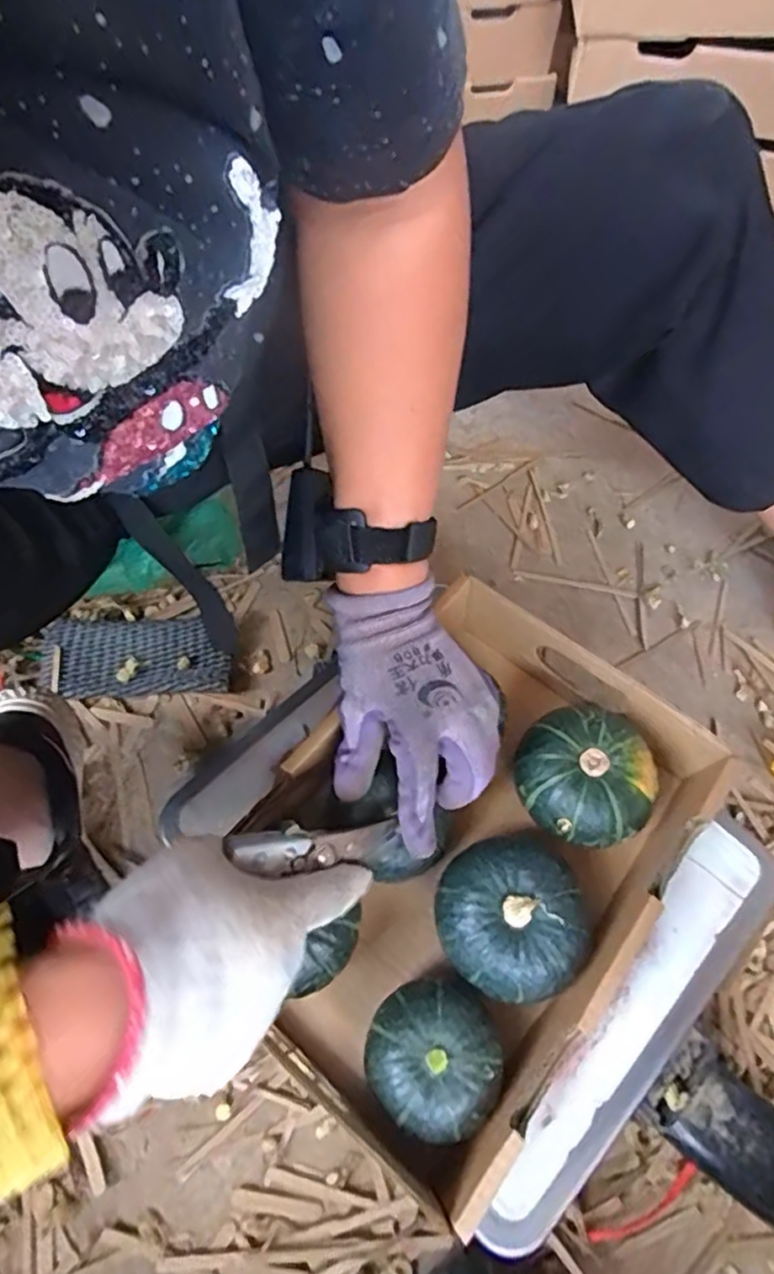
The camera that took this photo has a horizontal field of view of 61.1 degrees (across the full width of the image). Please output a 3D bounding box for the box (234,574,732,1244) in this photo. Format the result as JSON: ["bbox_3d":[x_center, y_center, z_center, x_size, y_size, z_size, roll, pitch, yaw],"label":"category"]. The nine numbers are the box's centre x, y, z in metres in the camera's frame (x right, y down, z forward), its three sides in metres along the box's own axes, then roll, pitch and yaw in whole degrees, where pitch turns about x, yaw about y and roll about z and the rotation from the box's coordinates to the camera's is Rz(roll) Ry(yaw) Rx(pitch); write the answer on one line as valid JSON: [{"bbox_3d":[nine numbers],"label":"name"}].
[{"bbox_3d":[0.049,0.131,0.420,0.217,0.071,0.296,37,67,18],"label":"box"}]

